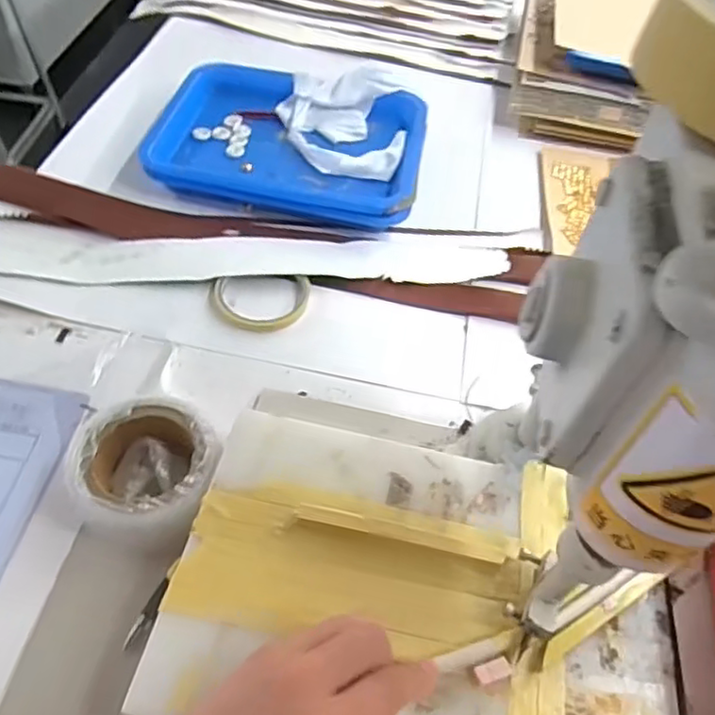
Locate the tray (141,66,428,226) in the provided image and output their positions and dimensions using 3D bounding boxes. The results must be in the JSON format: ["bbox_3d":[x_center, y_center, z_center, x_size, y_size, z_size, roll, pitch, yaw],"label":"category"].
[{"bbox_3d":[-0.072,-0.240,0.706,0.287,0.041,0.200,9,54,1],"label":"tray"}]

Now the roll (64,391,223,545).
[{"bbox_3d":[-0.150,0.084,0.459,0.110,0.050,0.102,3,54,-4],"label":"roll"}]

